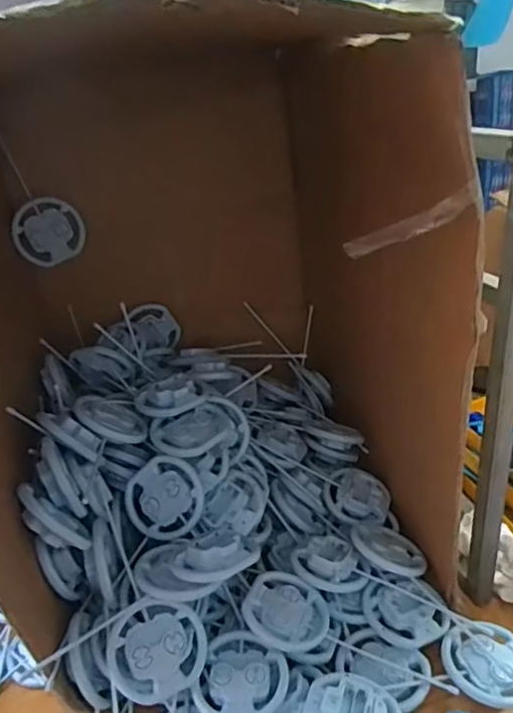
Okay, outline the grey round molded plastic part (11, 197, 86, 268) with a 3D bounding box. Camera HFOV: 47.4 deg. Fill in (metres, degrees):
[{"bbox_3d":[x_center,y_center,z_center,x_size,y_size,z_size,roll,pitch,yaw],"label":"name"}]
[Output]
[{"bbox_3d":[-0.339,-0.205,0.960,0.110,0.101,0.028,-23,31,-30],"label":"grey round molded plastic part"}]

